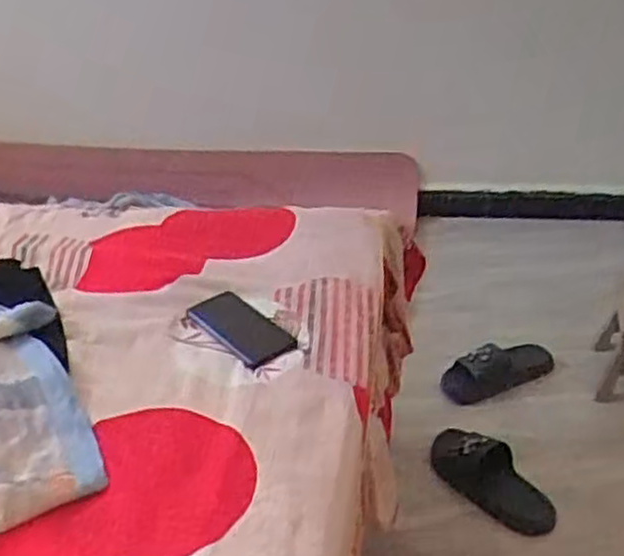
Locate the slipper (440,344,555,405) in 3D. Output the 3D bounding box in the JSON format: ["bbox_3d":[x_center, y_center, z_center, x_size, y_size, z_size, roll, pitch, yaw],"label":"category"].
[{"bbox_3d":[0.410,0.204,1.770,0.278,0.087,0.078,-14,31,-19],"label":"slipper"}]

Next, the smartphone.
[{"bbox_3d":[-0.097,0.069,1.088,0.085,0.012,0.164,-29,46,-30],"label":"smartphone"}]

